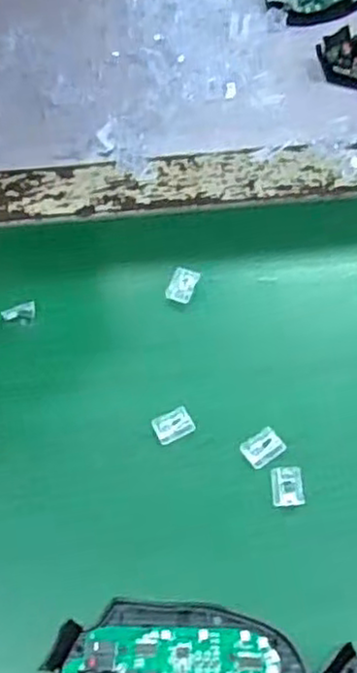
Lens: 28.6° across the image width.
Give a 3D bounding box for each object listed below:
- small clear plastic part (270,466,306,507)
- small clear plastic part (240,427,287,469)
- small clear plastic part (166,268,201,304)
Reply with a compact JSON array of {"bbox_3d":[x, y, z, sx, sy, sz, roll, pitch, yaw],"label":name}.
[{"bbox_3d":[0.056,0.077,0.361,0.016,0.004,0.020,-4,59,1],"label":"small clear plastic part"},{"bbox_3d":[0.045,0.059,0.374,0.022,0.004,0.016,-31,62,-14],"label":"small clear plastic part"},{"bbox_3d":[0.003,-0.032,0.436,0.016,0.005,0.021,24,89,16],"label":"small clear plastic part"}]

